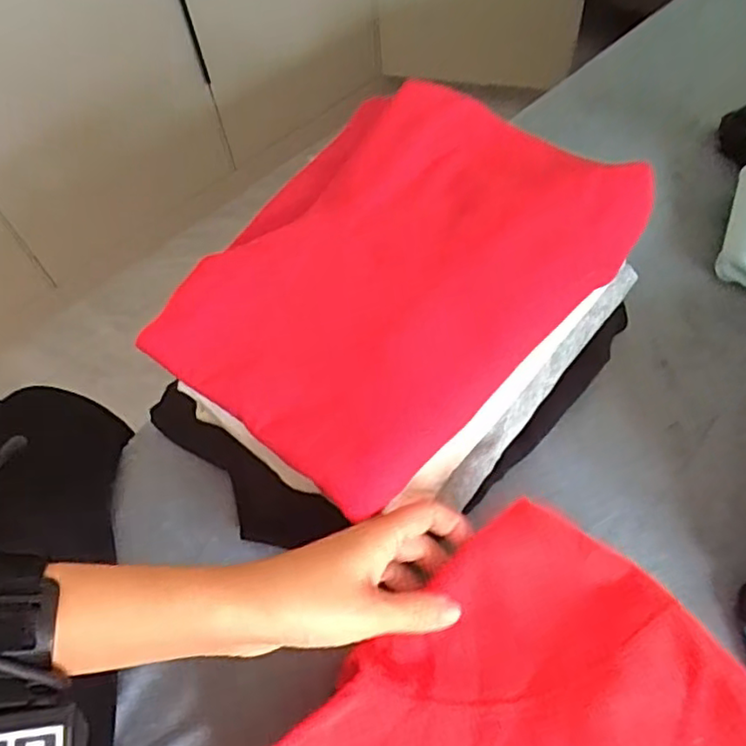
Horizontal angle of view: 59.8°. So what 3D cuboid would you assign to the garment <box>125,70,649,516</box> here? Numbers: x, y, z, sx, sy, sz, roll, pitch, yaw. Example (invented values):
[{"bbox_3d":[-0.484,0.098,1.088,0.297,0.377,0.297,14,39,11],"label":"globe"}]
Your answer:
[{"bbox_3d":[0.014,-0.068,0.419,0.217,0.056,0.280,34,66,23],"label":"garment"}]

